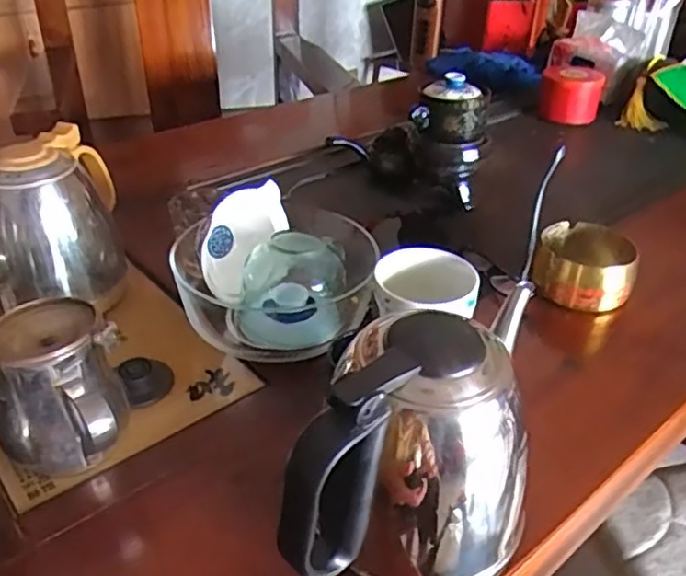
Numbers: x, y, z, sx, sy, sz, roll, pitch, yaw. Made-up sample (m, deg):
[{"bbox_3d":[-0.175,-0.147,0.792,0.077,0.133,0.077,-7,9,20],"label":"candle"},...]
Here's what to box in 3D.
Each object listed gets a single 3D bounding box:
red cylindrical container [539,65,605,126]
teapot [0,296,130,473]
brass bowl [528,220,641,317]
[{"bbox_3d":[0.394,-0.336,1.119,0.102,0.065,0.106,12,34,13],"label":"red cylindrical container"},{"bbox_3d":[-0.188,0.078,0.432,0.083,0.107,0.096,-14,36,-24],"label":"teapot"},{"bbox_3d":[0.243,-0.021,0.653,0.093,0.054,0.094,15,34,18],"label":"brass bowl"}]

